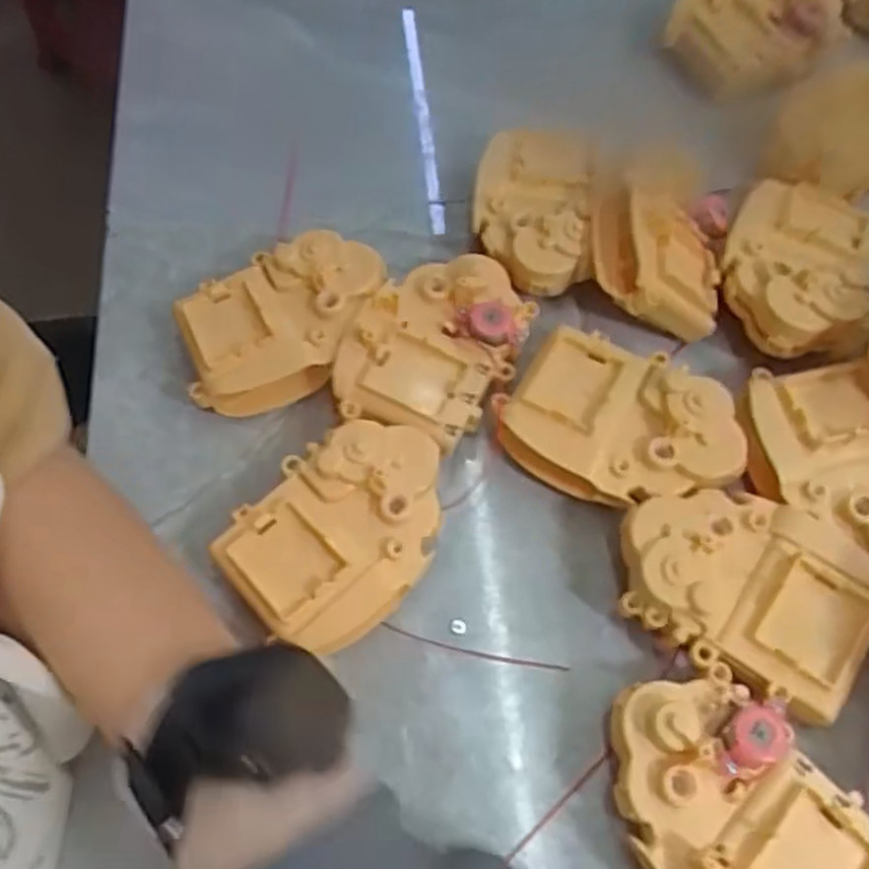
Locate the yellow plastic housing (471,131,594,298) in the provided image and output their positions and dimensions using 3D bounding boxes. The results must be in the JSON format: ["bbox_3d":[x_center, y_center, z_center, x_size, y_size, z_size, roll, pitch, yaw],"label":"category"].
[{"bbox_3d":[0.049,-0.116,0.389,0.058,0.026,0.089,6,62,3],"label":"yellow plastic housing"}]

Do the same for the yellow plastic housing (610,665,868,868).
[{"bbox_3d":[0.105,0.137,0.276,0.071,0.040,0.104,-38,69,-18],"label":"yellow plastic housing"}]

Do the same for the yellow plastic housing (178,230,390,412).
[{"bbox_3d":[-0.071,-0.053,0.369,0.100,0.044,0.070,-19,64,-10],"label":"yellow plastic housing"}]

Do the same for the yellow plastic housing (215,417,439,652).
[{"bbox_3d":[-0.037,0.041,0.322,0.071,0.037,0.095,34,67,16],"label":"yellow plastic housing"}]

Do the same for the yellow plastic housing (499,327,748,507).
[{"bbox_3d":[0.084,-0.002,0.345,0.096,0.039,0.068,24,65,12],"label":"yellow plastic housing"}]

